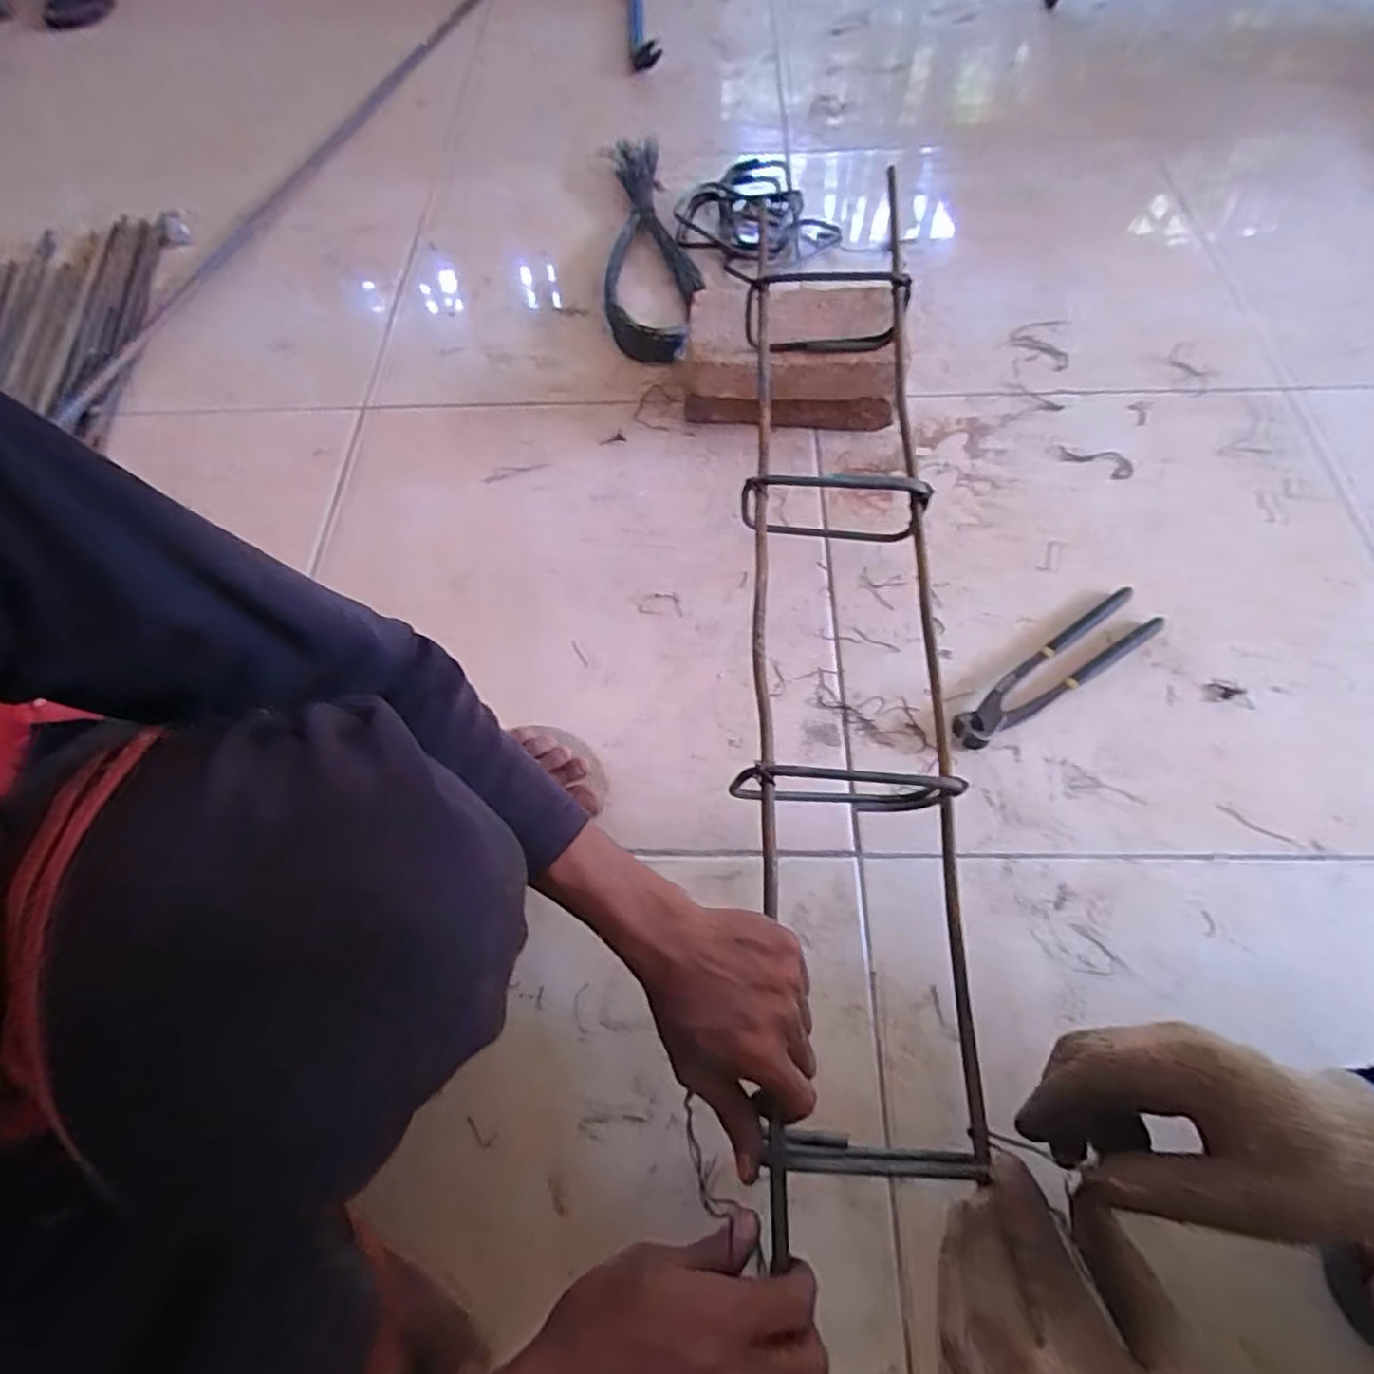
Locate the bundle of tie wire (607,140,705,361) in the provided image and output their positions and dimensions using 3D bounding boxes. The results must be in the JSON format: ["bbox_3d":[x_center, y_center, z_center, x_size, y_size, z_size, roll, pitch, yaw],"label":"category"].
[{"bbox_3d":[-0.043,-0.571,0.874,0.121,0.056,0.404,1,62,3],"label":"bundle of tie wire"}]

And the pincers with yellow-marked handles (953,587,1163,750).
[{"bbox_3d":[0.317,-0.013,0.590,0.218,0.023,0.046,-34,69,-11],"label":"pincers with yellow-marked handles"}]

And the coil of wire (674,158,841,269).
[{"bbox_3d":[0.094,-0.613,0.895,0.207,0.040,0.142,10,67,8],"label":"coil of wire"}]

